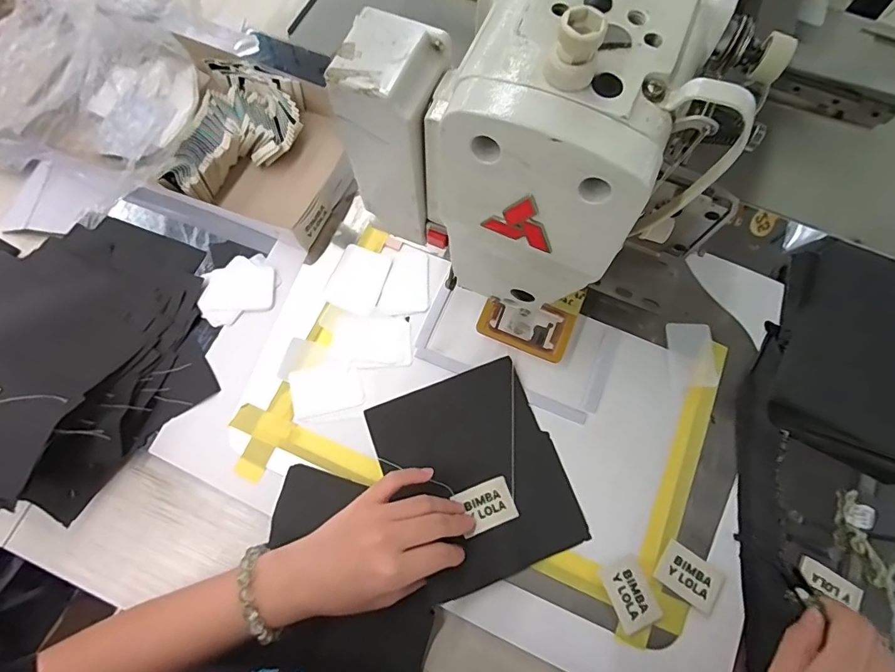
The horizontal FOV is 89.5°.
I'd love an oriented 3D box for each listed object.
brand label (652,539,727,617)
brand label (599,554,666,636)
[{"bbox_3d":[0.195,0.193,0.362,0.049,0.004,0.035,34,75,8],"label":"brand label"},{"bbox_3d":[0.146,0.204,0.356,0.037,0.004,0.047,-25,75,-9],"label":"brand label"}]

